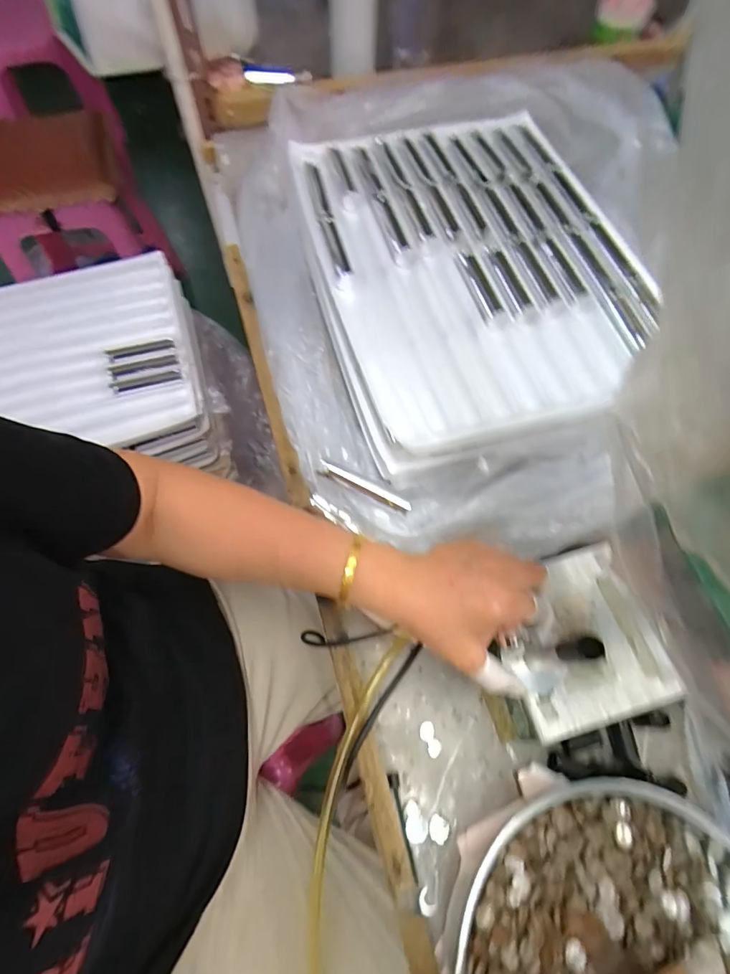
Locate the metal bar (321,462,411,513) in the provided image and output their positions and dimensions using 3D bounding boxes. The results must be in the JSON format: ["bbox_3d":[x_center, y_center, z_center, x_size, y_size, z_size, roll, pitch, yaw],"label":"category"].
[{"bbox_3d":[0.001,0.000,0.416,0.089,0.013,0.010,23,67,10],"label":"metal bar"}]

